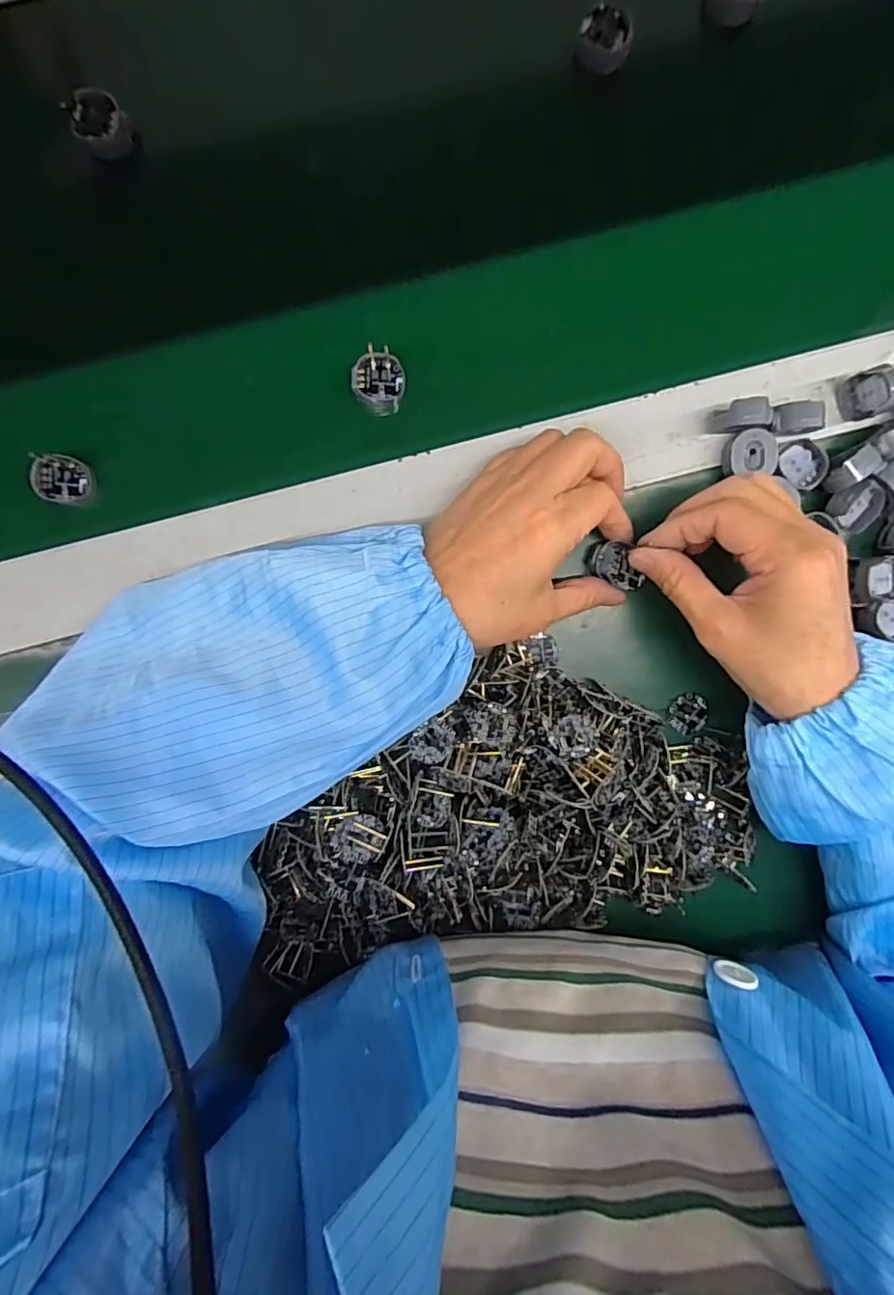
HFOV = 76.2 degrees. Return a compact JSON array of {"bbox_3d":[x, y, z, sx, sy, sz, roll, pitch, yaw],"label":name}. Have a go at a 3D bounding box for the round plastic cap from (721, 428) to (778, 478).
[{"bbox_3d":[0.168,-0.109,0.318,0.024,0.014,0.023,0,95,-3],"label":"round plastic cap"}]

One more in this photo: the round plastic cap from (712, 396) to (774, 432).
[{"bbox_3d":[0.162,-0.127,0.315,0.024,0.021,0.014,-8,96,-2],"label":"round plastic cap"}]

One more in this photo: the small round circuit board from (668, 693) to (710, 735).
[{"bbox_3d":[0.145,0.040,0.340,0.023,0.004,0.023,0,95,-3],"label":"small round circuit board"}]

